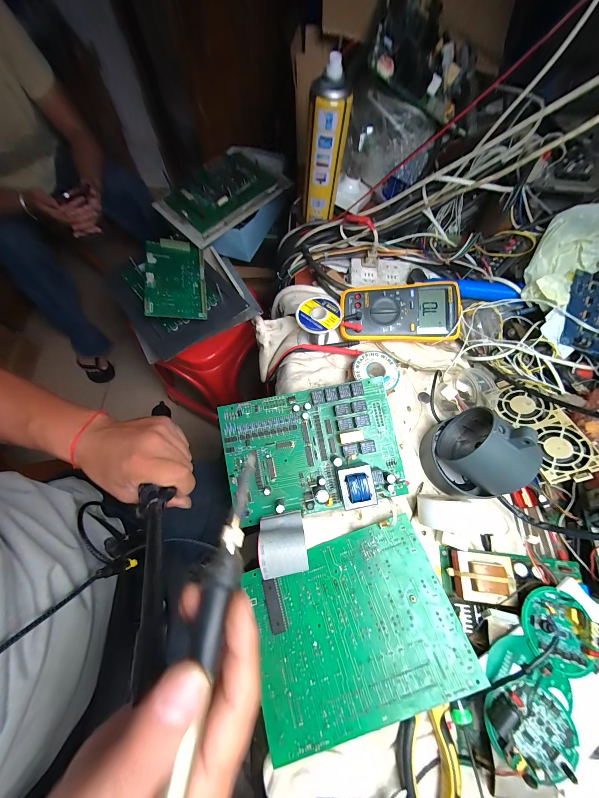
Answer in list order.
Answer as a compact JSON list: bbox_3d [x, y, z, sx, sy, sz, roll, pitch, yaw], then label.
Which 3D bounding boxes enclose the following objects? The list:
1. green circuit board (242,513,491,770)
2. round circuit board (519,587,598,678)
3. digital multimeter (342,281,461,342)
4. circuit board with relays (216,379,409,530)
[{"bbox_3d":[0.054,0.241,0.288,0.212,0.011,0.156,-20,60,0],"label":"green circuit board"},{"bbox_3d":[0.268,0.235,0.268,0.078,0.028,0.067,27,71,8],"label":"round circuit board"},{"bbox_3d":[0.154,-0.135,0.424,0.174,0.038,0.089,3,89,5],"label":"digital multimeter"},{"bbox_3d":[0.015,0.065,0.342,0.228,0.042,0.159,-10,84,-1],"label":"circuit board with relays"}]

